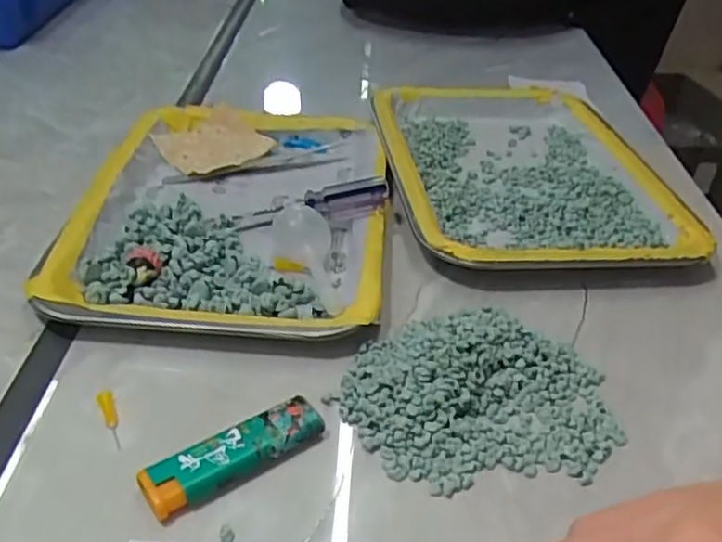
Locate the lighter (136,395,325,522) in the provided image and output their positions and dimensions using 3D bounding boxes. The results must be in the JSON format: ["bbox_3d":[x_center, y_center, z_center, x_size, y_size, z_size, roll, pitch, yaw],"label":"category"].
[{"bbox_3d":[-0.055,0.079,0.298,0.079,0.011,0.023,-20,43,-29],"label":"lighter"}]

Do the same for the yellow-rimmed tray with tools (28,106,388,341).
[{"bbox_3d":[-0.082,-0.052,0.450,0.195,0.027,0.264,5,37,0],"label":"yellow-rimmed tray with tools"}]

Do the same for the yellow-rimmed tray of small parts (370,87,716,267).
[{"bbox_3d":[0.114,-0.086,0.508,0.195,0.023,0.267,-2,37,-9],"label":"yellow-rimmed tray of small parts"}]

